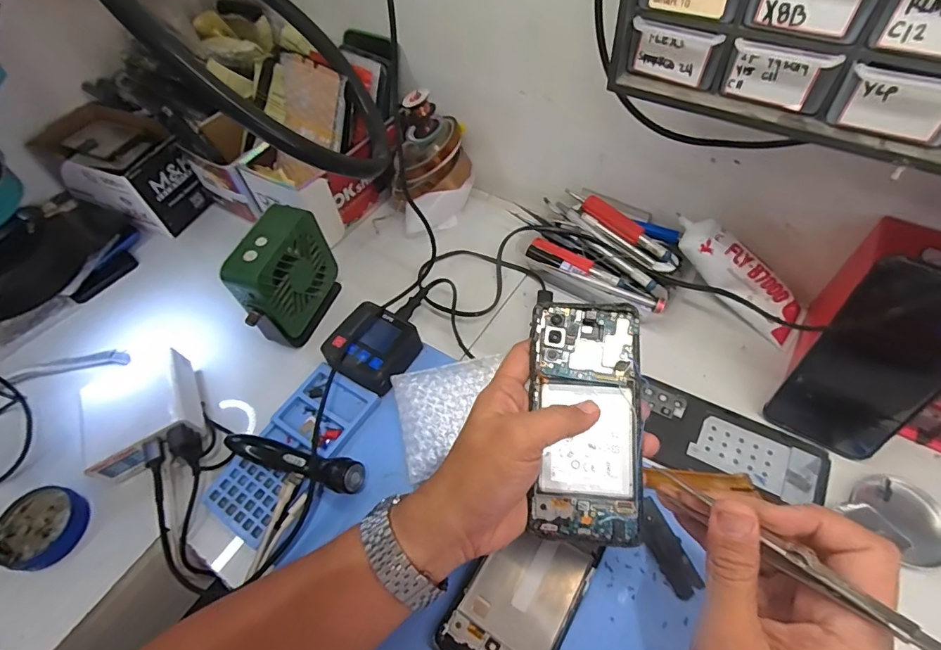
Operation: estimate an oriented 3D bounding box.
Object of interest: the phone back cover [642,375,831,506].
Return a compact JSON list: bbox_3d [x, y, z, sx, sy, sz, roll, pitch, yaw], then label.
[{"bbox_3d":[0.214,0.099,0.396,0.145,0.004,0.070,21,57,16],"label":"phone back cover"}]

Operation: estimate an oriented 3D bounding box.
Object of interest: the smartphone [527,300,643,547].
[{"bbox_3d":[0.079,0.061,0.323,0.072,0.011,0.157,2,76,3],"label":"smartphone"}]

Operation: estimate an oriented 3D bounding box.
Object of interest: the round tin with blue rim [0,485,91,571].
[{"bbox_3d":[-0.355,0.166,0.393,0.060,0.019,0.060,-1,54,1],"label":"round tin with blue rim"}]

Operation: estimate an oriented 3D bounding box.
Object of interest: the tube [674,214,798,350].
[{"bbox_3d":[0.246,-0.042,0.446,0.141,0.047,0.031,43,61,-8],"label":"tube"}]

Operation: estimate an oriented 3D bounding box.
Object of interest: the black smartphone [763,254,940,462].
[{"bbox_3d":[0.284,0.033,0.336,0.078,0.163,0.007,25,47,21],"label":"black smartphone"}]

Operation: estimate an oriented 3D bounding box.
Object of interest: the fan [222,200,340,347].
[{"bbox_3d":[-0.180,-0.044,0.460,0.038,0.114,0.109,15,56,14],"label":"fan"}]

